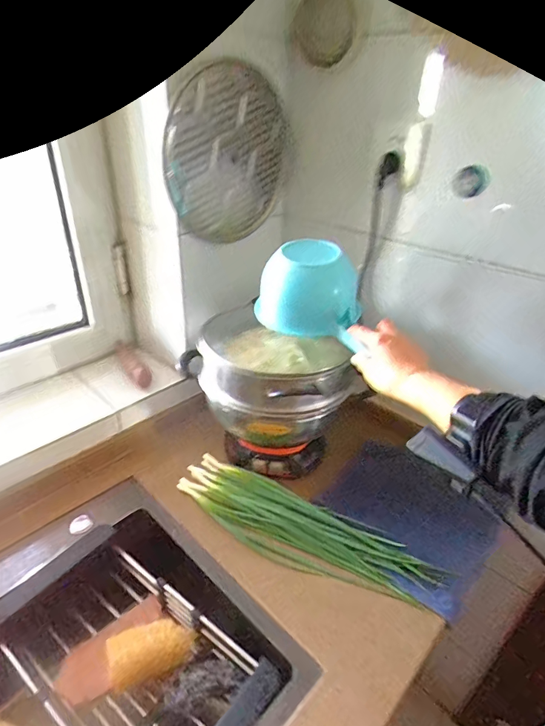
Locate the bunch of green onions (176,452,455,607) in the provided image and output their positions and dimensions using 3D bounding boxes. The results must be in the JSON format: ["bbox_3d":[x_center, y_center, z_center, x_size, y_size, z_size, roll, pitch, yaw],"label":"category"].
[{"bbox_3d":[0.033,0.263,0.671,0.427,0.029,0.110,19,36,24],"label":"bunch of green onions"}]

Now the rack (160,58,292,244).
[{"bbox_3d":[-0.070,-0.359,0.737,0.263,0.272,0.015,-37,54,-25],"label":"rack"}]

